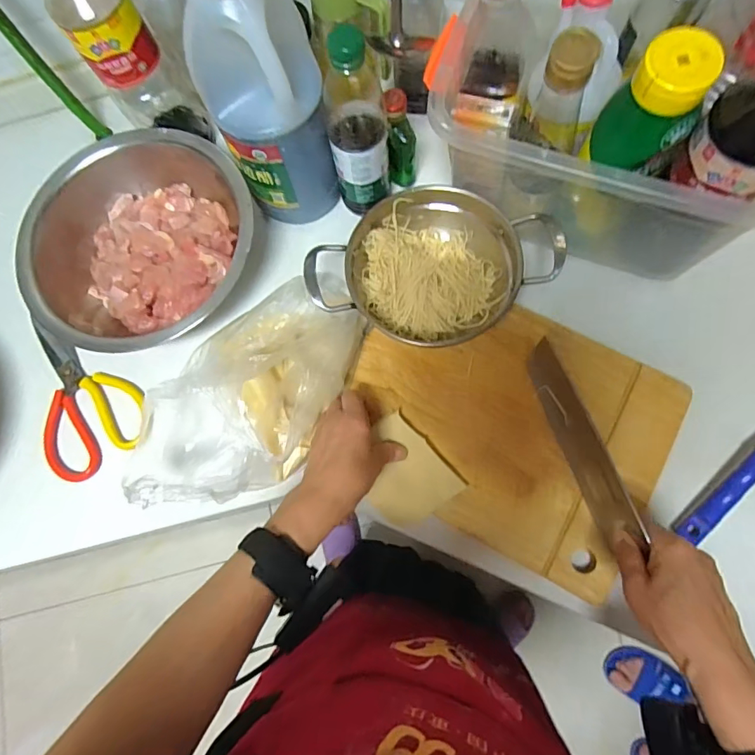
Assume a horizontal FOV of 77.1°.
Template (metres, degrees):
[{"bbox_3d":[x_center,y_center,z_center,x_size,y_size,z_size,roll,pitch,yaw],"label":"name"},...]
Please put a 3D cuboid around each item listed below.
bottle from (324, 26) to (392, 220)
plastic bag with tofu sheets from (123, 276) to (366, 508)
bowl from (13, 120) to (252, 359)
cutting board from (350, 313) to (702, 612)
[{"bbox_3d":[-0.021,-0.259,0.498,0.062,0.199,0.059,-7,76,3],"label":"bottle"},{"bbox_3d":[-0.126,0.013,0.487,0.152,0.112,0.261,41,83,12],"label":"plastic bag with tofu sheets"},{"bbox_3d":[-0.273,-0.144,0.567,0.258,0.112,0.238,-1,77,4],"label":"bowl"},{"bbox_3d":[0.137,0.044,0.516,0.335,0.025,0.243,28,80,10],"label":"cutting board"}]

